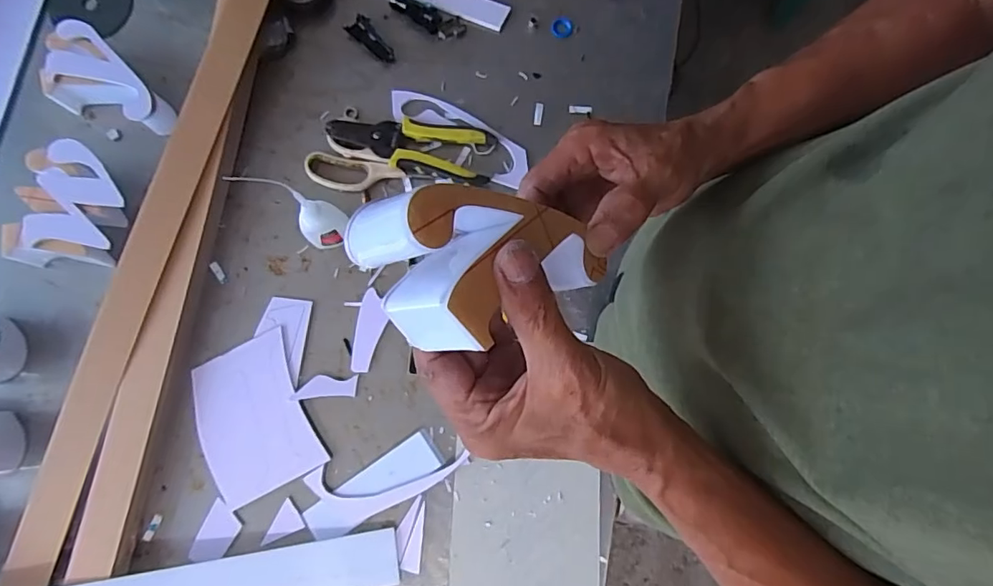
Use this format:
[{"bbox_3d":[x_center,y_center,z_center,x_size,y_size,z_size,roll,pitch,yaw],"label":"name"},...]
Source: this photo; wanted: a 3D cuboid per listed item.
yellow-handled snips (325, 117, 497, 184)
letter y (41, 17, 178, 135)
[{"bbox_3d":[-0.091,-0.157,0.562,0.172,0.020,0.061,9,79,2],"label":"yellow-handled snips"},{"bbox_3d":[-0.404,-0.209,0.553,0.136,0.053,0.075,38,81,7],"label":"letter y"}]

